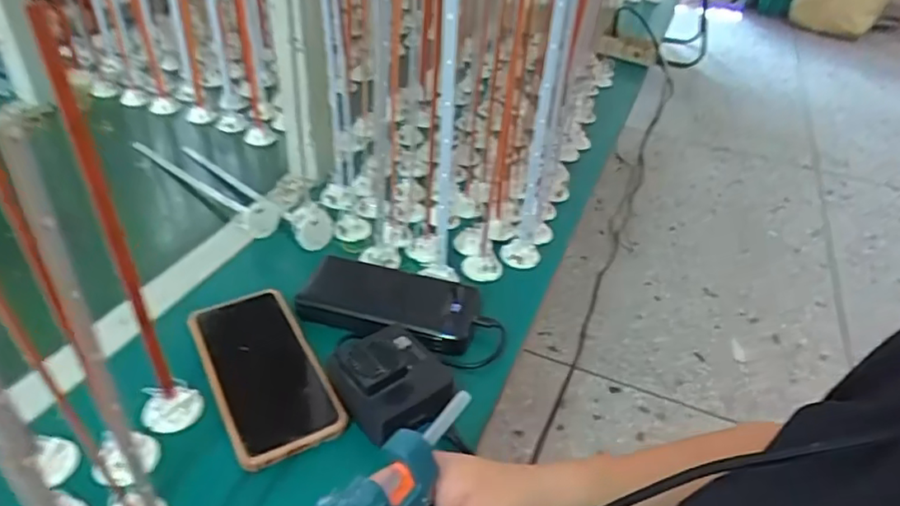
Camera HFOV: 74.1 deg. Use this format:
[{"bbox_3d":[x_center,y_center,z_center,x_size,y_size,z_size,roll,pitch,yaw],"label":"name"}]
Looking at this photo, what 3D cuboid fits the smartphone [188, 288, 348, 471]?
[{"bbox_3d":[-0.148,0.092,0.473,0.080,0.018,0.164,-20,43,-23],"label":"smartphone"}]

